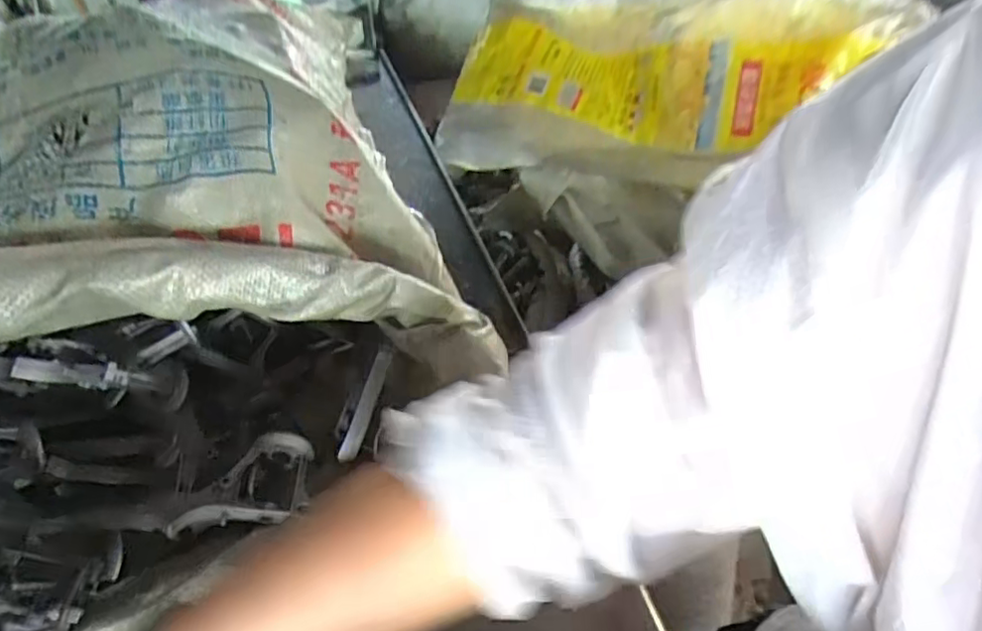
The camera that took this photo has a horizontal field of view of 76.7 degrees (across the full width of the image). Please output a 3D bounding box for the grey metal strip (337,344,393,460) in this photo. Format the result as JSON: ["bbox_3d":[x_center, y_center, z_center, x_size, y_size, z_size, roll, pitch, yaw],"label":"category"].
[{"bbox_3d":[-0.094,0.066,0.468,0.015,0.005,0.090,19,88,28],"label":"grey metal strip"}]

